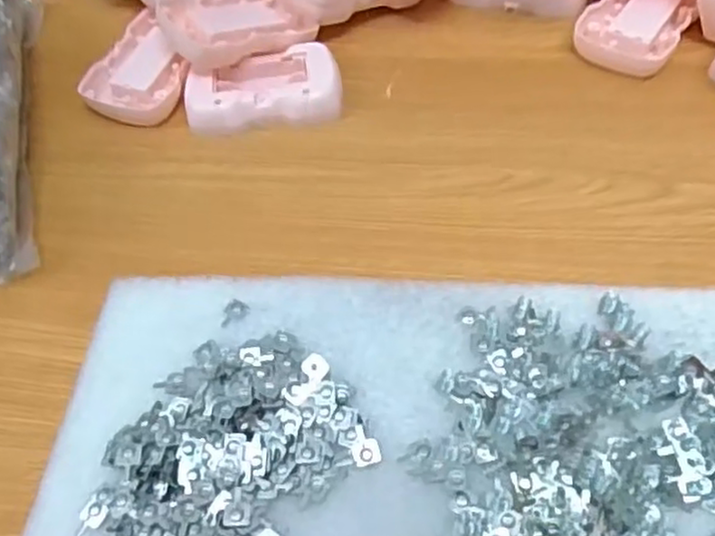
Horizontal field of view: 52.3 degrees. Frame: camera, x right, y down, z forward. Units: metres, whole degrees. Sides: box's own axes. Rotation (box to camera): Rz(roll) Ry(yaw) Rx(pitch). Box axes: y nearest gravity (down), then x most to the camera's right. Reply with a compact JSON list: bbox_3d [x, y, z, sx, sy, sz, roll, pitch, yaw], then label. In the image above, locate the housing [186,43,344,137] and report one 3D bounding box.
[{"bbox_3d":[-0.052,-0.100,0.412,0.085,0.019,0.050,-5,54,1],"label":"housing"}]

